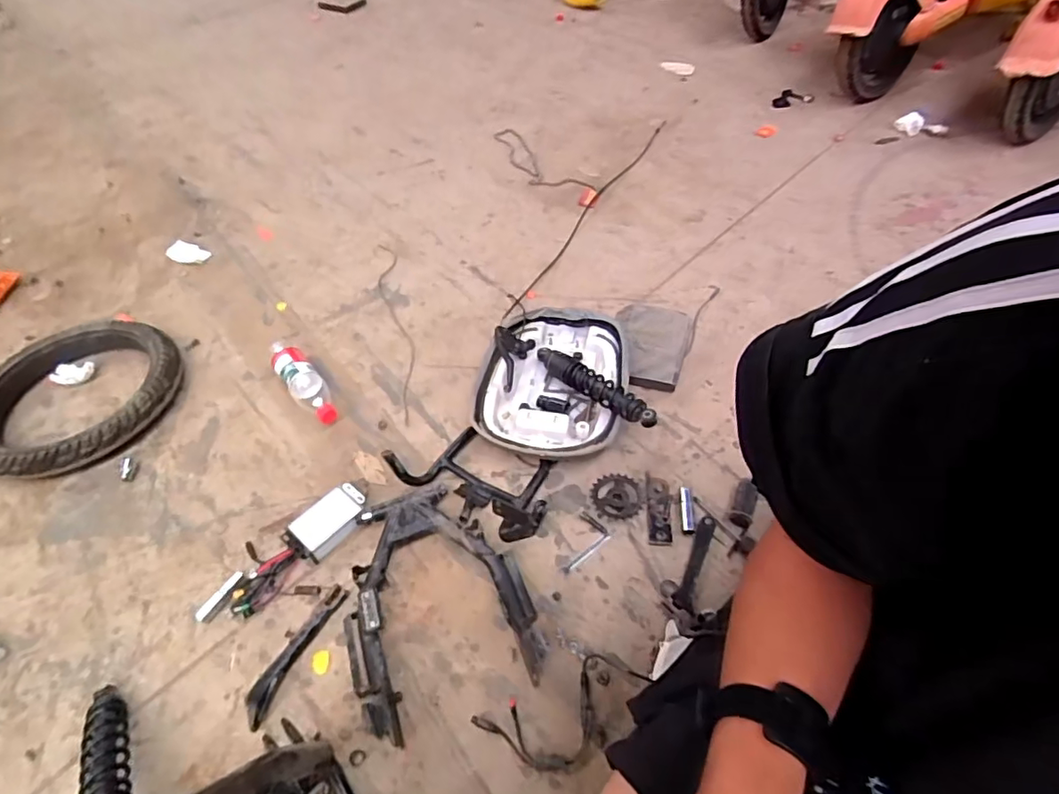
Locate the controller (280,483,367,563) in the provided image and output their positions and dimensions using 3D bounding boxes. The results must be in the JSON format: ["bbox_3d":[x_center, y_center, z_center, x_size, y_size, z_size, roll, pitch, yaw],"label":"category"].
[{"bbox_3d":[-0.318,0.200,0.873,0.078,0.040,0.129,36,59,27],"label":"controller"}]

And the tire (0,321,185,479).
[{"bbox_3d":[-0.852,-0.003,1.044,0.343,0.066,0.349,-1,50,1],"label":"tire"}]

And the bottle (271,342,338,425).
[{"bbox_3d":[-0.436,-0.031,1.059,0.067,0.062,0.230,-35,57,-25],"label":"bottle"}]

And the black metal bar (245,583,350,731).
[{"bbox_3d":[-0.318,0.345,0.748,0.030,0.033,0.190,19,53,17],"label":"black metal bar"}]

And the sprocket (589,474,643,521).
[{"bbox_3d":[0.140,0.161,0.885,0.082,0.019,0.081,-1,50,1],"label":"sprocket"}]

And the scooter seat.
[{"bbox_3d":[0.062,-0.037,1.014,0.291,0.092,0.372,9,51,9],"label":"scooter seat"}]

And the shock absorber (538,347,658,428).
[{"bbox_3d":[0.111,-0.023,0.959,0.052,0.040,0.283,-33,44,-24],"label":"shock absorber"}]

